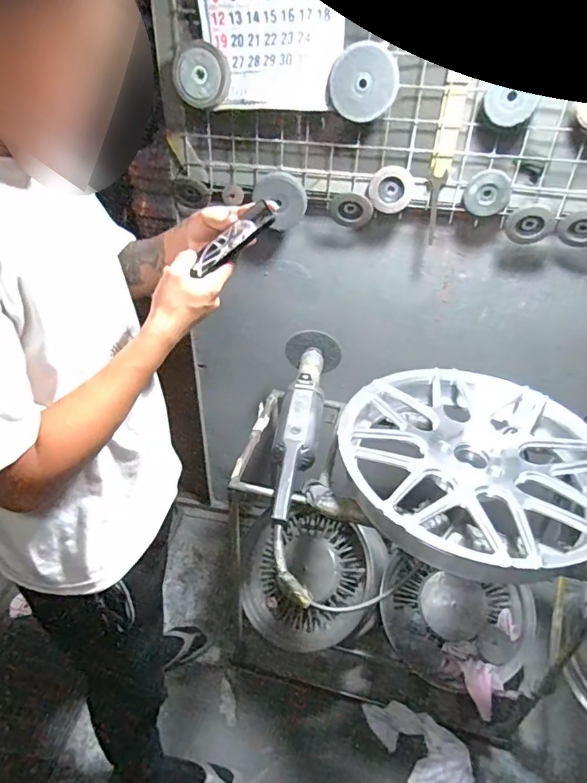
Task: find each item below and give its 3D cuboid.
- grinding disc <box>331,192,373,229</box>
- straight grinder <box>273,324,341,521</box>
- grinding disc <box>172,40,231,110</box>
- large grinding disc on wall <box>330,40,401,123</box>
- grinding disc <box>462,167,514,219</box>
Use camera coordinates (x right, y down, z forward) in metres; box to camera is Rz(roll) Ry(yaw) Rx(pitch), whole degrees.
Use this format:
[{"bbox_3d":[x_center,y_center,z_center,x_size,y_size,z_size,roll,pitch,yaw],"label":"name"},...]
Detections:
[{"bbox_3d":[0.125,-0.393,1.029,0.090,0.070,0.012,9,35,8],"label":"grinding disc"},{"bbox_3d":[0.022,0.041,1.005,0.134,0.097,0.506,6,34,5],"label":"straight grinder"},{"bbox_3d":[-0.179,-0.612,0.922,0.106,0.109,0.028,-22,23,10],"label":"grinding disc"},{"bbox_3d":[0.129,-0.566,0.873,0.121,0.114,0.026,4,34,1],"label":"large grinding disc on wall"},{"bbox_3d":[0.390,-0.397,0.956,0.087,0.089,0.012,15,36,17],"label":"grinding disc"}]

